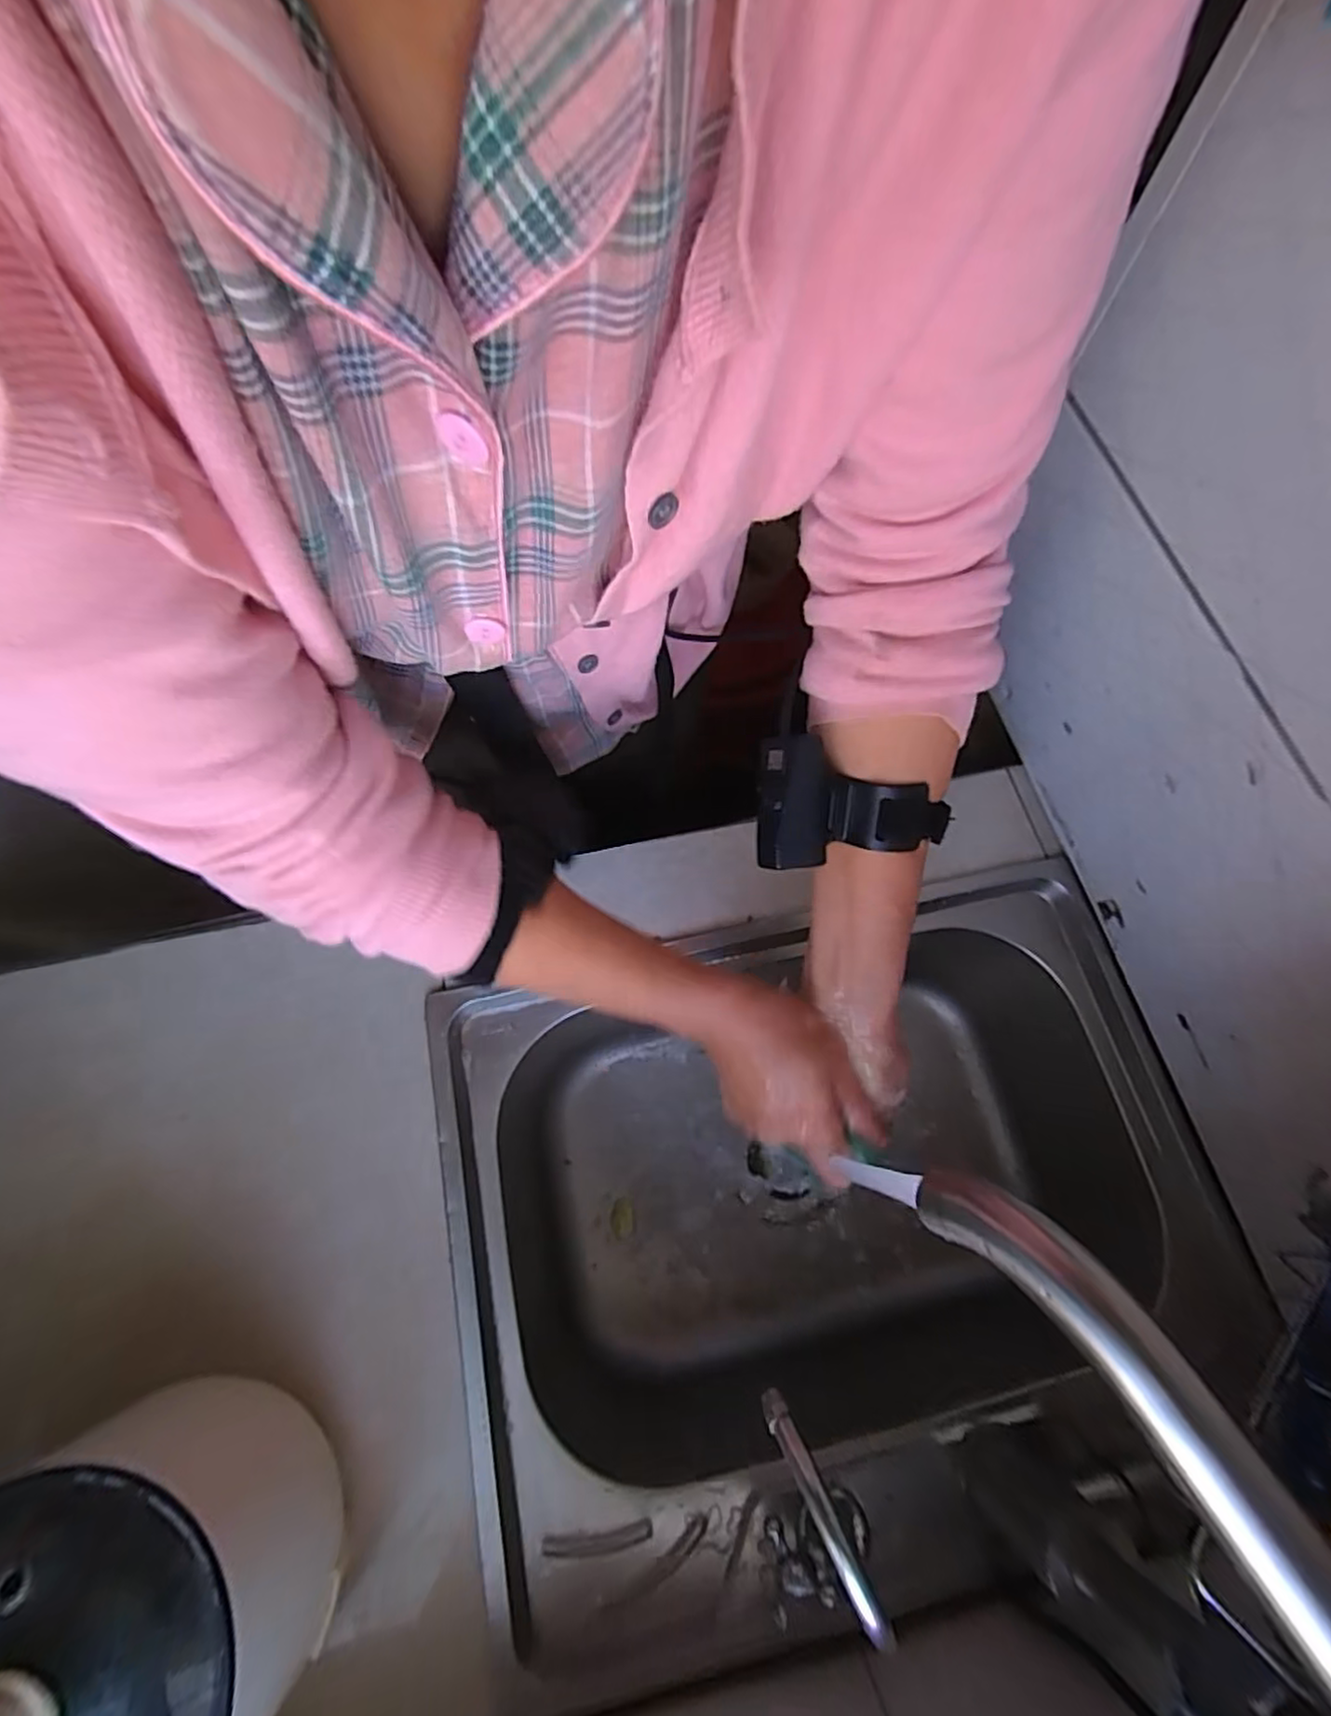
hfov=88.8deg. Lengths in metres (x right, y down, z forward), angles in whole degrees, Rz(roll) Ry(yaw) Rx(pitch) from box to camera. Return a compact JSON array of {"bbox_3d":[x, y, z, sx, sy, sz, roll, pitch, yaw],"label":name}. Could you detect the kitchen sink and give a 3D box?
[{"bbox_3d":[0.116,0.274,0.567,0.516,0.219,0.400,-12,70,-5],"label":"kitchen sink"}]

